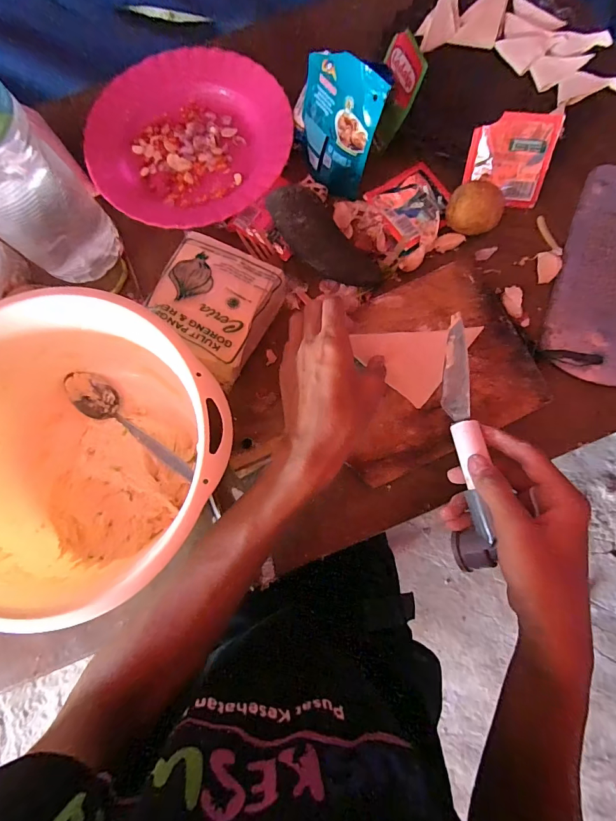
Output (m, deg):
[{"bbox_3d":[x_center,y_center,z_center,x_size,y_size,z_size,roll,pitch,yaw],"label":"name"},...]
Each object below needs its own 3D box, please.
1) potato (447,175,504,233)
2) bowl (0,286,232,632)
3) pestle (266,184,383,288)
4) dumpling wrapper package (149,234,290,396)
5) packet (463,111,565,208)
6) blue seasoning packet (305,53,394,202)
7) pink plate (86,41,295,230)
[{"bbox_3d":[0.165,-0.199,0.381,0.050,0.040,0.047,-4,78,0],"label":"potato"},{"bbox_3d":[-0.190,0.036,0.332,0.238,0.106,0.238,0,78,1],"label":"bowl"},{"bbox_3d":[0.013,-0.166,0.380,0.136,0.041,0.046,41,82,-4],"label":"pestle"},{"bbox_3d":[-0.094,-0.103,0.374,0.115,0.046,0.119,25,80,6],"label":"dumpling wrapper package"},{"bbox_3d":[0.202,-0.251,0.388,0.079,0.008,0.077,7,121,5],"label":"packet"},{"bbox_3d":[0.032,-0.274,0.369,0.028,0.108,0.093,-32,75,-25],"label":"blue seasoning packet"},{"bbox_3d":[-0.132,-0.299,0.421,0.224,0.024,0.212,0,78,1],"label":"pink plate"}]

